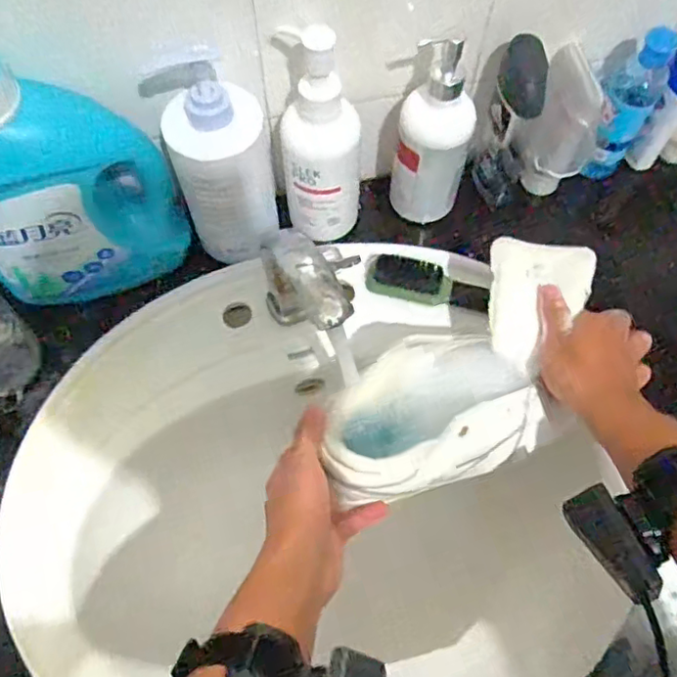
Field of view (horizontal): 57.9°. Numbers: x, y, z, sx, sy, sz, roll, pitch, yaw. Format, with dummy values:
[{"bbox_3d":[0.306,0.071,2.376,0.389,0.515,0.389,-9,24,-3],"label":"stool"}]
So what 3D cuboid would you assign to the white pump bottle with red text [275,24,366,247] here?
[{"bbox_3d":[-0.013,-0.166,0.533,0.070,0.201,0.057,-3,65,-2],"label":"white pump bottle with red text"}]

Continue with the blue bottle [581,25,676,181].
[{"bbox_3d":[0.283,-0.226,0.601,0.054,0.147,0.054,4,65,1],"label":"blue bottle"}]

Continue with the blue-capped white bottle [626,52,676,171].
[{"bbox_3d":[0.331,-0.228,0.623,0.041,0.129,0.034,30,68,13],"label":"blue-capped white bottle"}]

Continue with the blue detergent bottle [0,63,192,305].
[{"bbox_3d":[-0.227,-0.128,0.500,0.167,0.249,0.078,-21,67,-10],"label":"blue detergent bottle"}]

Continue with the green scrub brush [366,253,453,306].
[{"bbox_3d":[0.070,-0.057,0.594,0.080,0.034,0.037,14,66,6],"label":"green scrub brush"}]

